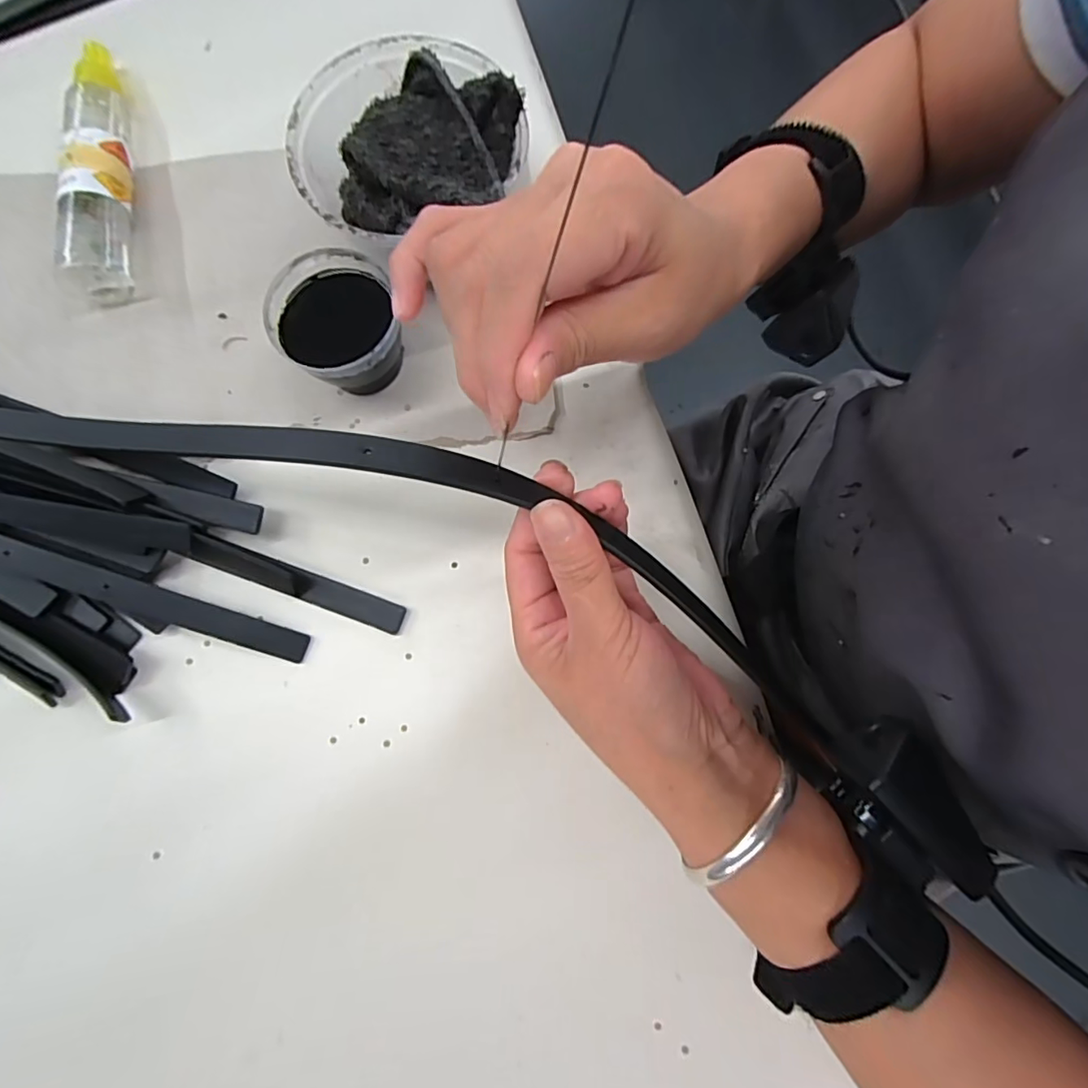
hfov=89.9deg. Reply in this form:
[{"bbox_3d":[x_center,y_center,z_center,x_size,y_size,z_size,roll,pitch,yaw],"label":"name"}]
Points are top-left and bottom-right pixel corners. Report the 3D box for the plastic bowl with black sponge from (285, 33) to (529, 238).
[{"bbox_3d":[-0.069,-0.198,0.284,0.109,0.067,0.100,0,79,0],"label":"plastic bowl with black sponge"}]

